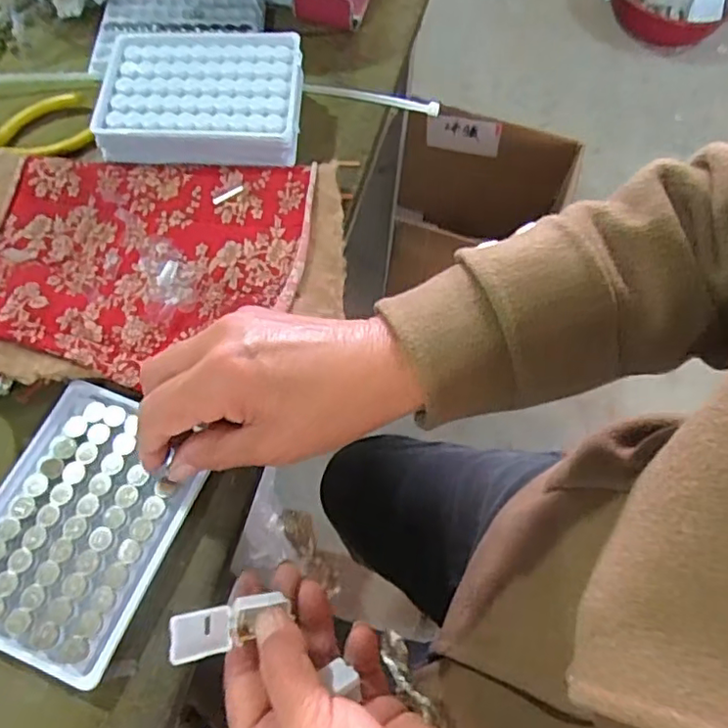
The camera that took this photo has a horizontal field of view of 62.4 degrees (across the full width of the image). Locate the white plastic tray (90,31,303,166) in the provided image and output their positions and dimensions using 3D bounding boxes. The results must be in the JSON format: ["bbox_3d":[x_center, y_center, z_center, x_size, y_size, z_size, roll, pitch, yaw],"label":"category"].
[{"bbox_3d":[-0.110,-0.182,0.411,0.130,0.032,0.095,-1,64,-4],"label":"white plastic tray"}]

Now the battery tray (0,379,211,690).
[{"bbox_3d":[-0.142,0.077,0.301,0.095,0.009,0.126,20,64,7],"label":"battery tray"}]

